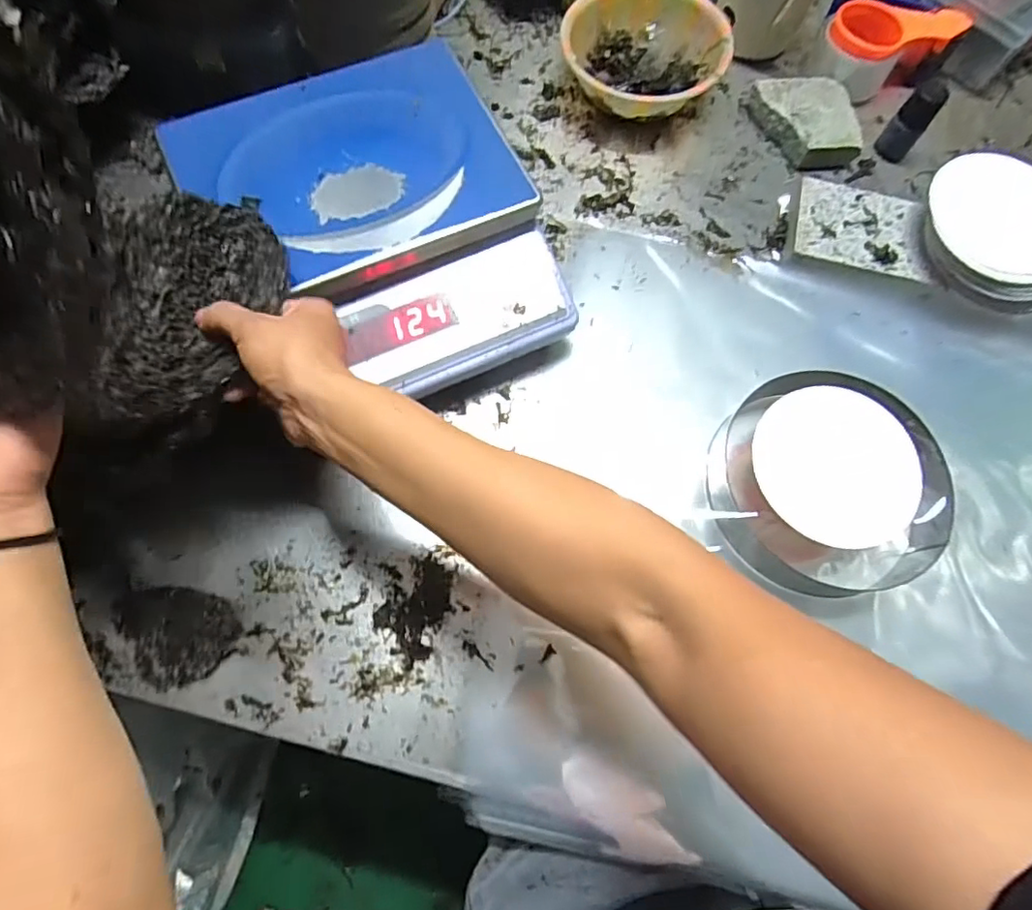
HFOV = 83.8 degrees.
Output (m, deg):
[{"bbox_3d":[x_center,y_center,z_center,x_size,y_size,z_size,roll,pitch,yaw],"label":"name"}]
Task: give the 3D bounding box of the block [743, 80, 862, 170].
[{"bbox_3d":[0.324,-0.374,0.645,0.106,0.027,0.095,-4,71,-3],"label":"block"}]

